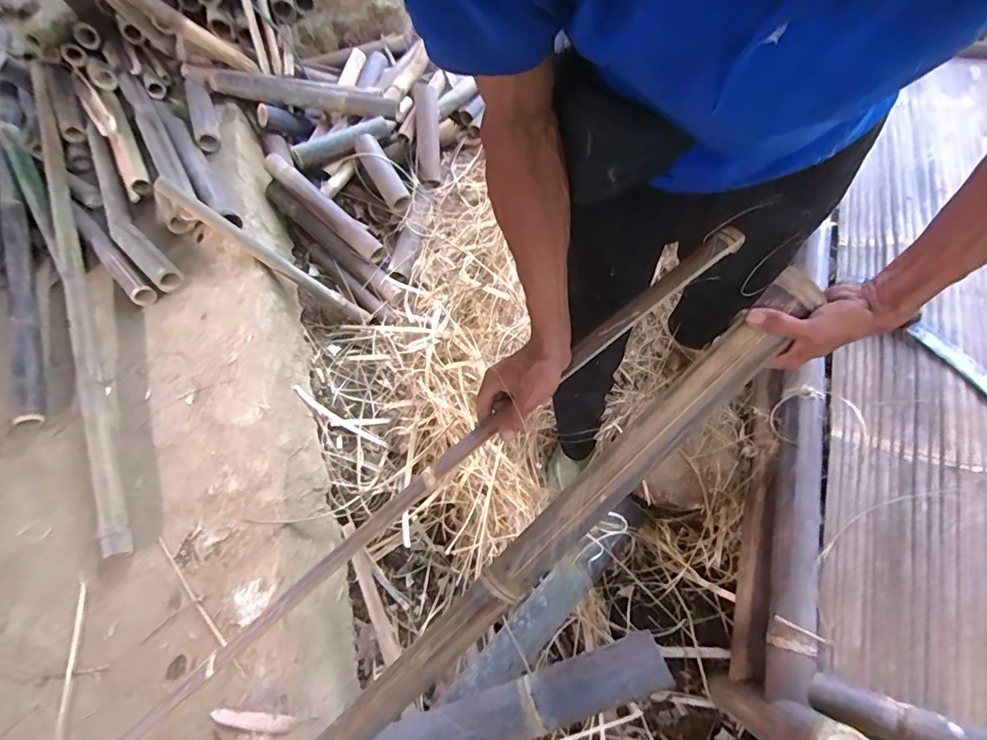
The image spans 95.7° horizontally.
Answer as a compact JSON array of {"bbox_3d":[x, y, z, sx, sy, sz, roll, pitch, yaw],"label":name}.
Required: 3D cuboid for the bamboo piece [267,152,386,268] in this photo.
[{"bbox_3d":[-0.571,-0.549,1.517,0.541,0.070,0.087,42,75,2],"label":"bamboo piece"}]

